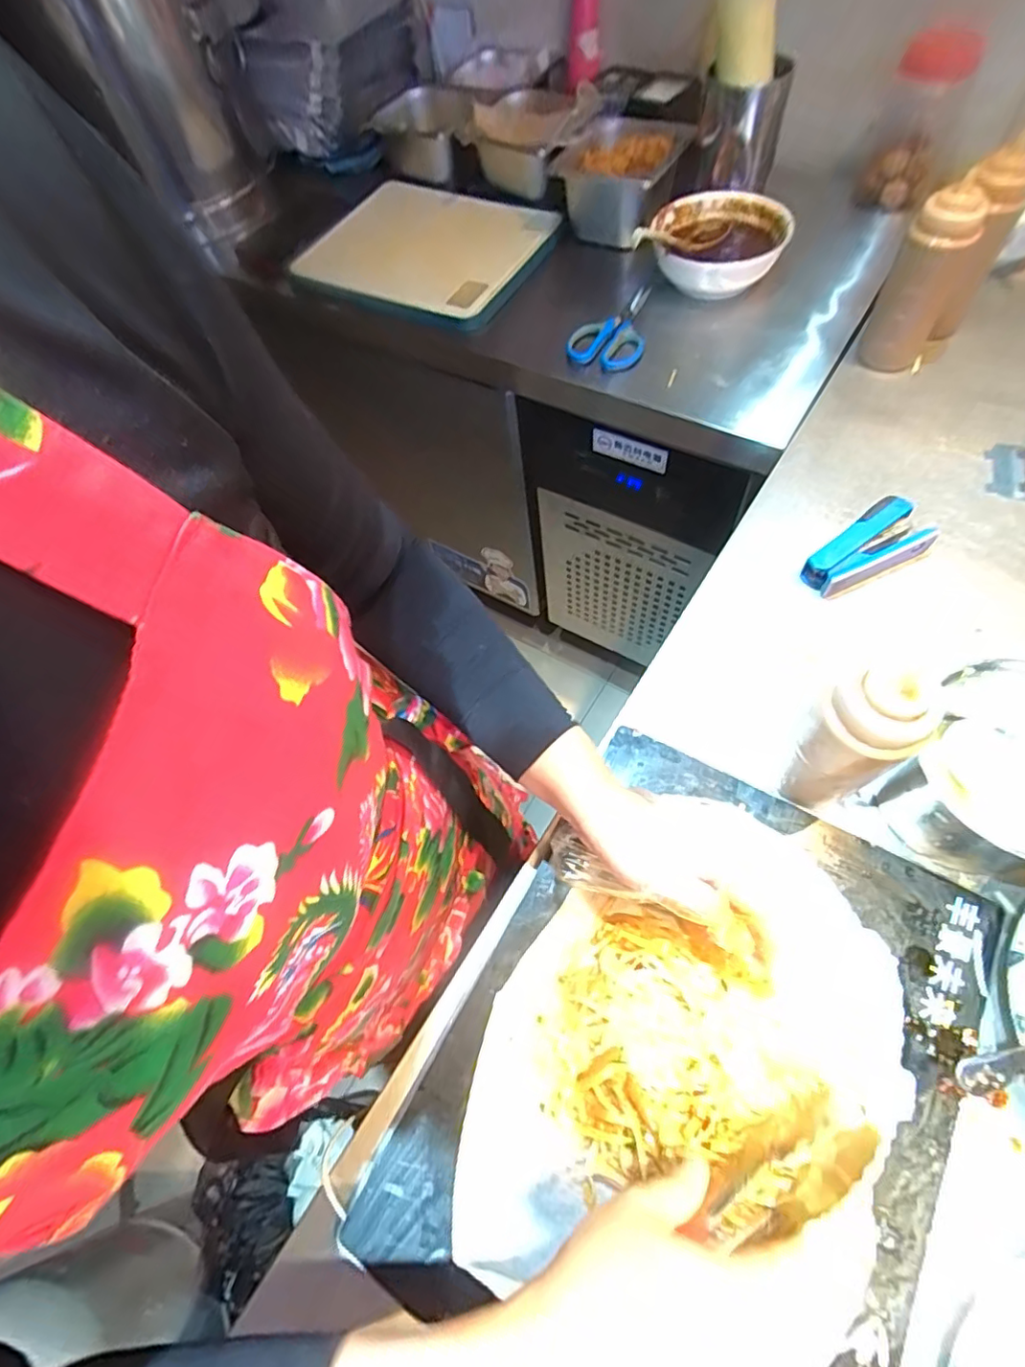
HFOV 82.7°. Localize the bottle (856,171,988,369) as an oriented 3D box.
[{"bbox_3d":[0.450,-0.442,0.646,0.064,0.160,0.078,24,66,16],"label":"bottle"}]

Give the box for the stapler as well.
[{"bbox_3d":[0.345,-0.127,0.562,0.116,0.038,0.061,-33,65,-13],"label":"stapler"}]

